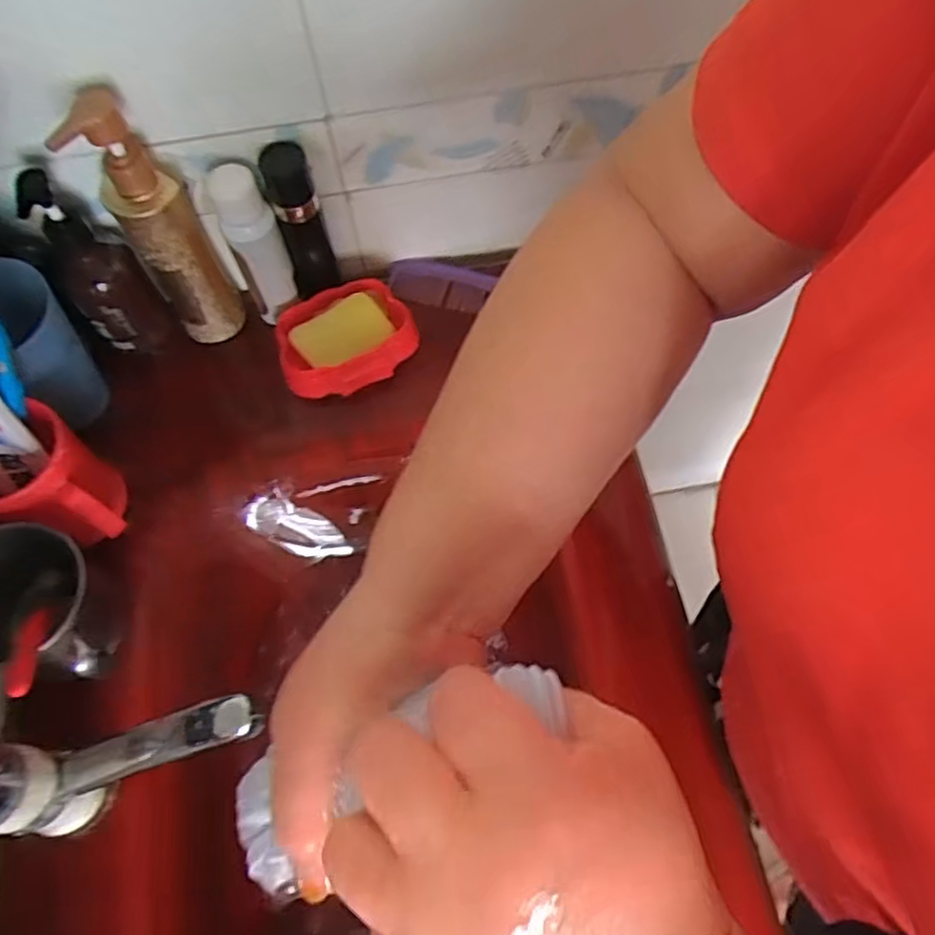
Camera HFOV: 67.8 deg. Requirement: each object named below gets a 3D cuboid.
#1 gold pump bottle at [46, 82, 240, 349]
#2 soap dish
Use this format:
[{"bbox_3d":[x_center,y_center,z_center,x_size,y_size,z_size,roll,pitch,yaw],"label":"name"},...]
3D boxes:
[{"bbox_3d":[-0.238,-0.186,0.539,0.055,0.224,0.055,-25,67,-8],"label":"gold pump bottle"},{"bbox_3d":[-0.108,-0.115,0.610,0.118,0.033,0.085,-27,68,-9],"label":"soap dish"}]

